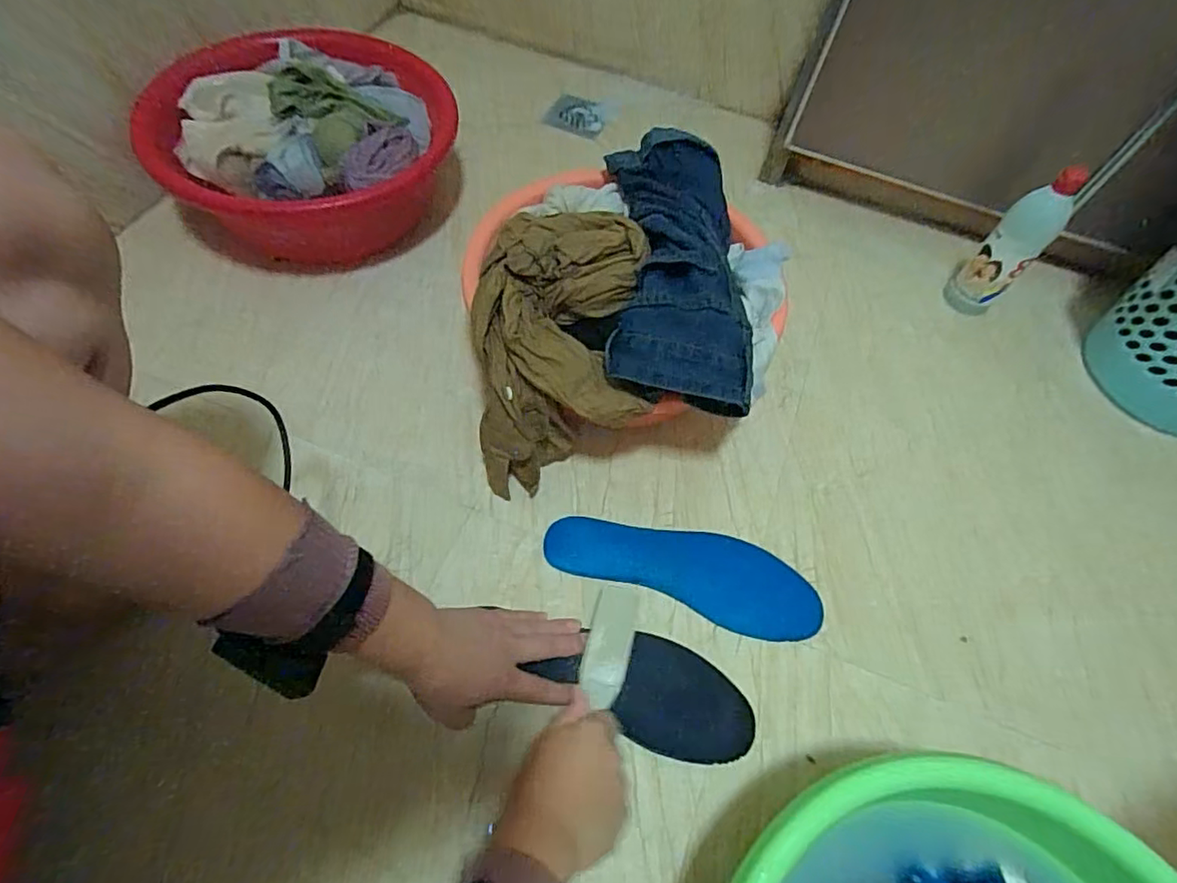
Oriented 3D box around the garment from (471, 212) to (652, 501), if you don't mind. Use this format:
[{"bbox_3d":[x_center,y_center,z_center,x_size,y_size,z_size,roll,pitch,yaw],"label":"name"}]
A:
[{"bbox_3d":[-0.030,-0.081,0.594,0.163,0.208,0.203,-2,60,-5],"label":"garment"}]

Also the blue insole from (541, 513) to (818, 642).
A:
[{"bbox_3d":[0.097,0.128,0.596,0.278,0.007,0.087,18,60,6],"label":"blue insole"}]

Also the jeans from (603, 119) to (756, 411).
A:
[{"bbox_3d":[0.087,-0.192,0.586,0.133,0.073,0.339,3,60,-4],"label":"jeans"}]

